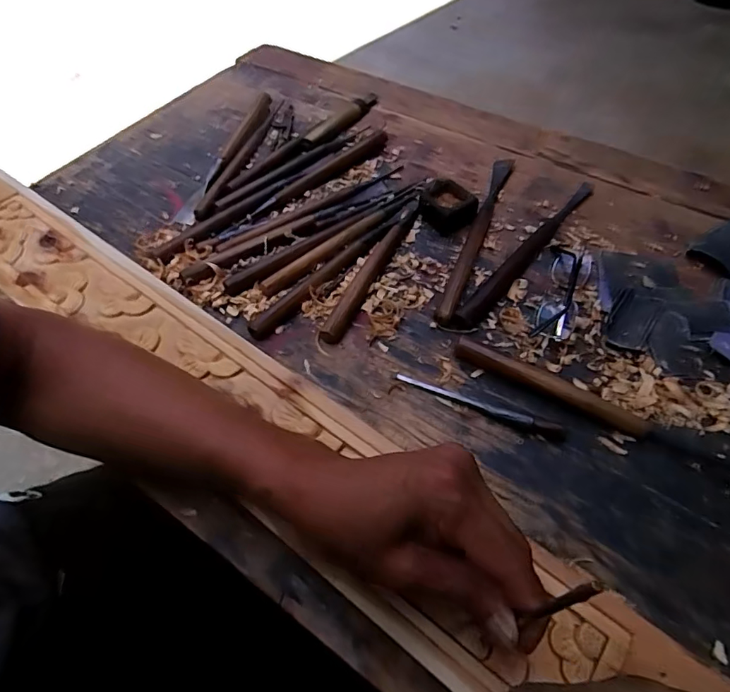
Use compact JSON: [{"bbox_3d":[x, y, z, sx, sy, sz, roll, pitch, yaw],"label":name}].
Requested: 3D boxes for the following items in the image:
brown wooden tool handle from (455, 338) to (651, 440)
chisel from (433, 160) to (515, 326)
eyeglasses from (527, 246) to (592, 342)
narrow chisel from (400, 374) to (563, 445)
[{"bbox_3d":[0.148,0.033,0.402,0.157,0.017,0.017,25,59,20],"label":"brown wooden tool handle"},{"bbox_3d":[0.120,-0.123,0.518,0.020,0.018,0.266,16,56,14],"label":"chisel"},{"bbox_3d":[0.190,-0.057,0.469,0.037,0.017,0.131,17,56,15],"label":"eyeglasses"},{"bbox_3d":[0.091,0.048,0.398,0.138,0.008,0.012,19,57,16],"label":"narrow chisel"}]

